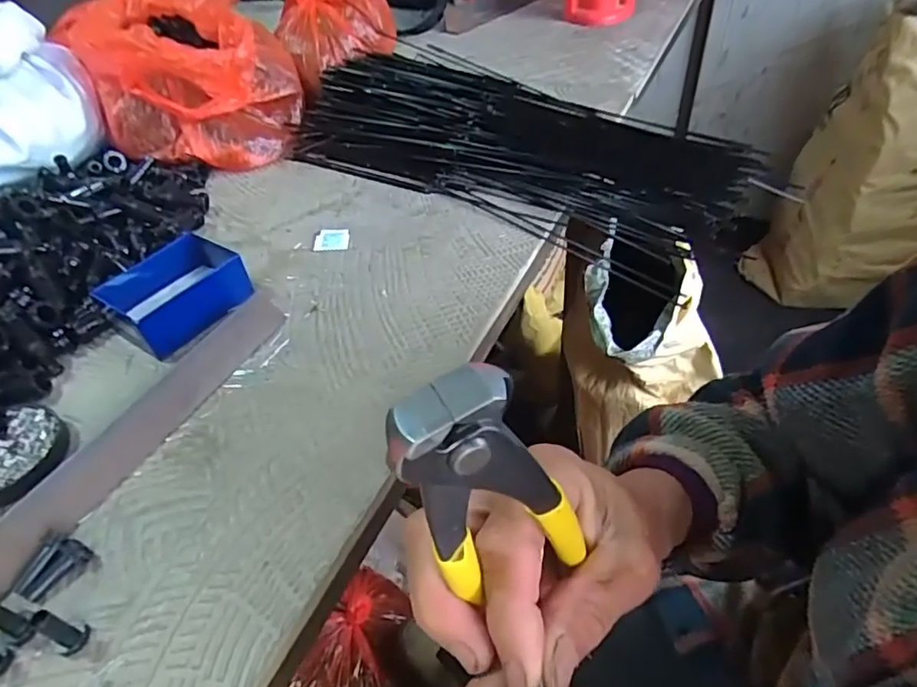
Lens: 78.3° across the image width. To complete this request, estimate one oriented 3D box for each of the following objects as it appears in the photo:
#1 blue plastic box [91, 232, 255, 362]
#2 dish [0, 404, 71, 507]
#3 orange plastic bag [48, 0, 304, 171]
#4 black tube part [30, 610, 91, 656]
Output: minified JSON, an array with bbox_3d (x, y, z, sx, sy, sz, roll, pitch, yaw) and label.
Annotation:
[{"bbox_3d":[-0.257,-0.047,0.516,0.094,0.041,0.107,29,55,29],"label":"blue plastic box"},{"bbox_3d":[-0.333,0.084,0.413,0.072,0.013,0.082,29,55,29],"label":"dish"},{"bbox_3d":[-0.359,-0.389,0.768,0.251,0.148,0.345,-15,47,-9],"label":"orange plastic bag"},{"bbox_3d":[-0.219,0.157,0.309,0.011,0.038,0.016,12,48,17],"label":"black tube part"}]

